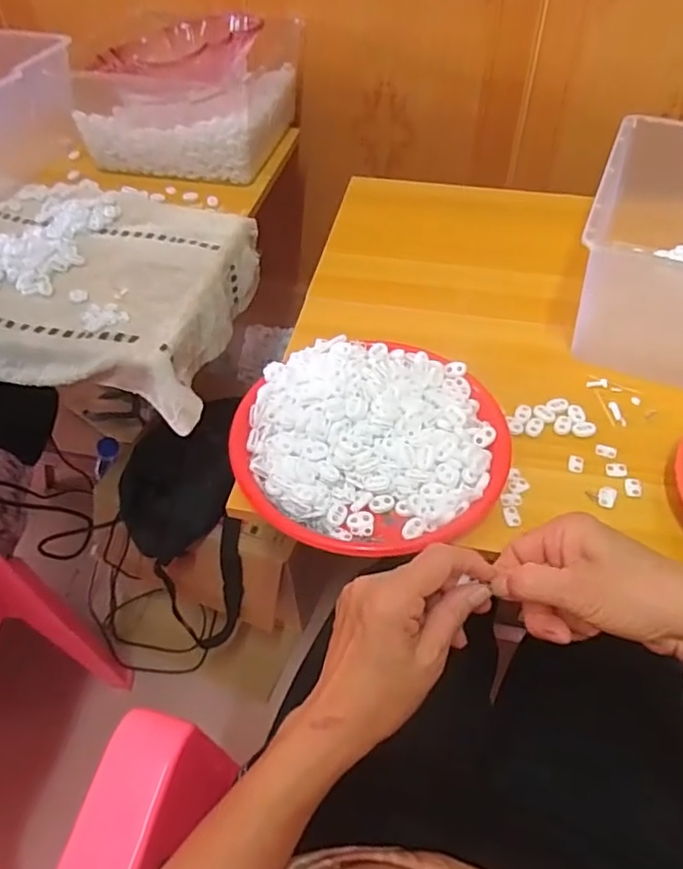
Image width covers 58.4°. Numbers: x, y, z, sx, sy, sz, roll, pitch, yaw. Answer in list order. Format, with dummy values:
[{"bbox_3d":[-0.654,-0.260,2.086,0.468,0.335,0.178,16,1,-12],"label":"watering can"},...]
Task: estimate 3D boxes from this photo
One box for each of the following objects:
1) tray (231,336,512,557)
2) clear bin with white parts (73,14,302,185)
[{"bbox_3d":[0.026,-0.001,0.552,0.235,0.053,0.211,2,50,4],"label":"tray"},{"bbox_3d":[-0.230,-0.499,0.888,0.290,0.135,0.238,8,50,8],"label":"clear bin with white parts"}]

